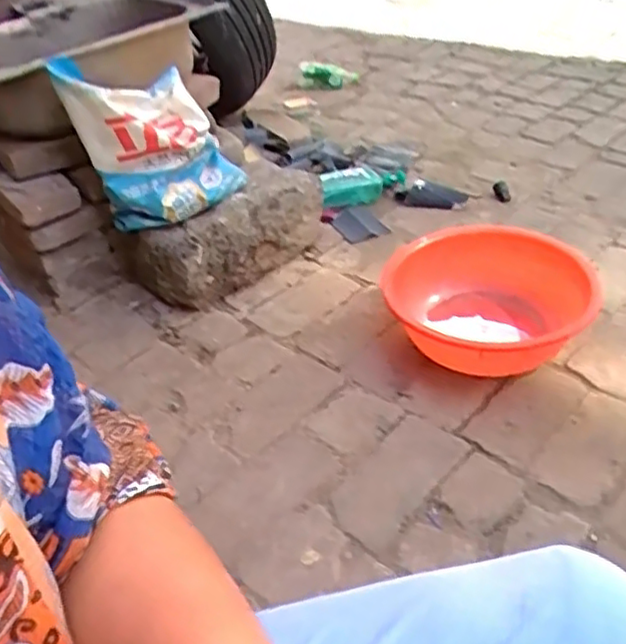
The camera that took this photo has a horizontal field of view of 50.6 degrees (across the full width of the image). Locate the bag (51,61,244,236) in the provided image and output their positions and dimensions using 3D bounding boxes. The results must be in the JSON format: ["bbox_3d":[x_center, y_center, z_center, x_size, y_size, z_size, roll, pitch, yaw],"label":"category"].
[{"bbox_3d":[-0.290,-0.350,1.273,0.294,0.277,0.139,-27,43,-25],"label":"bag"}]

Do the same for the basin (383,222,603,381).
[{"bbox_3d":[0.301,-0.049,1.264,0.423,0.164,0.436,-4,38,3],"label":"basin"}]

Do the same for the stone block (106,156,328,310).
[{"bbox_3d":[-0.180,-0.192,1.458,0.444,0.200,0.229,-29,43,-27],"label":"stone block"}]

